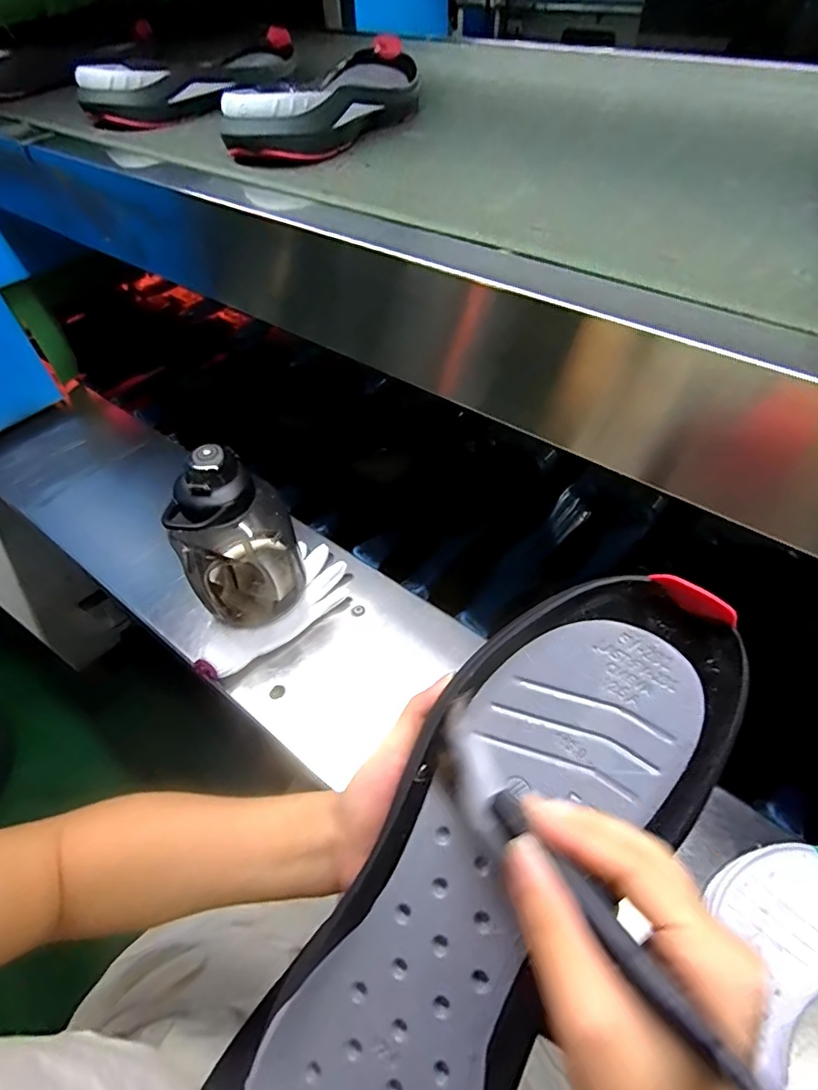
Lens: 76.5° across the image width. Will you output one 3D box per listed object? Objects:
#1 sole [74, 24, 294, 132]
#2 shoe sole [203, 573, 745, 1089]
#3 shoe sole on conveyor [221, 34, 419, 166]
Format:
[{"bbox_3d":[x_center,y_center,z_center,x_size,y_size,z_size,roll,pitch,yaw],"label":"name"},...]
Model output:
[{"bbox_3d":[-0.230,-0.563,0.618,0.111,0.052,0.309,23,57,20],"label":"sole"},{"bbox_3d":[0.036,0.153,0.243,0.114,0.032,0.318,33,83,26],"label":"shoe sole"},{"bbox_3d":[-0.061,-0.466,0.535,0.115,0.052,0.313,17,55,16],"label":"shoe sole on conveyor"}]

